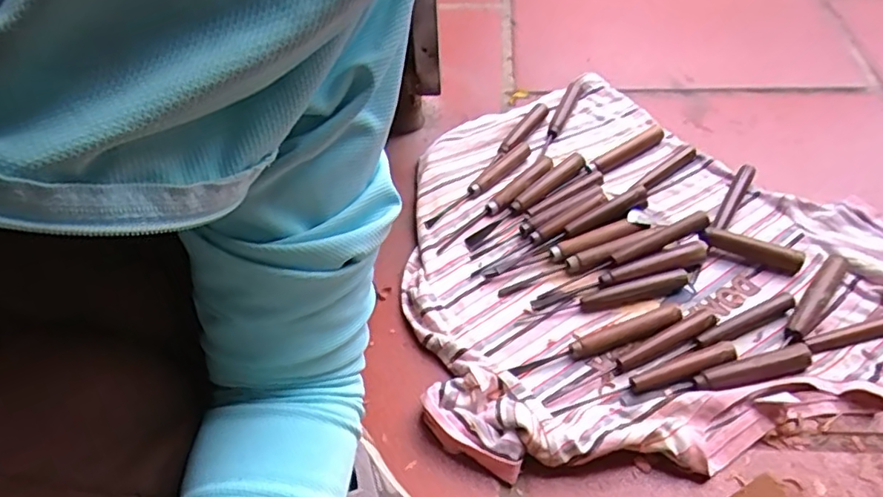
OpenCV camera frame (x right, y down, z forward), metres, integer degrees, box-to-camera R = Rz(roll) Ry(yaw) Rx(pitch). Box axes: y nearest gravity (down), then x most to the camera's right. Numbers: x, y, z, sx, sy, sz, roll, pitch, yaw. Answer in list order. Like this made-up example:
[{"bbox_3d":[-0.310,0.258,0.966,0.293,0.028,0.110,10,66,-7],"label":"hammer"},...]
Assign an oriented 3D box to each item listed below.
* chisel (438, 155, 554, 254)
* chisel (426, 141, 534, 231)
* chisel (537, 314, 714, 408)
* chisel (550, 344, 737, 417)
[{"bbox_3d":[0.065,-0.054,0.699,0.018,0.012,0.193,36,60,29],"label":"chisel"},{"bbox_3d":[0.053,-0.077,0.731,0.026,0.018,0.181,31,58,27],"label":"chisel"},{"bbox_3d":[0.180,0.105,0.563,0.193,0.022,0.020,-24,52,-16],"label":"chisel"},{"bbox_3d":[0.185,0.119,0.540,0.181,0.015,0.020,-15,50,-8],"label":"chisel"}]

